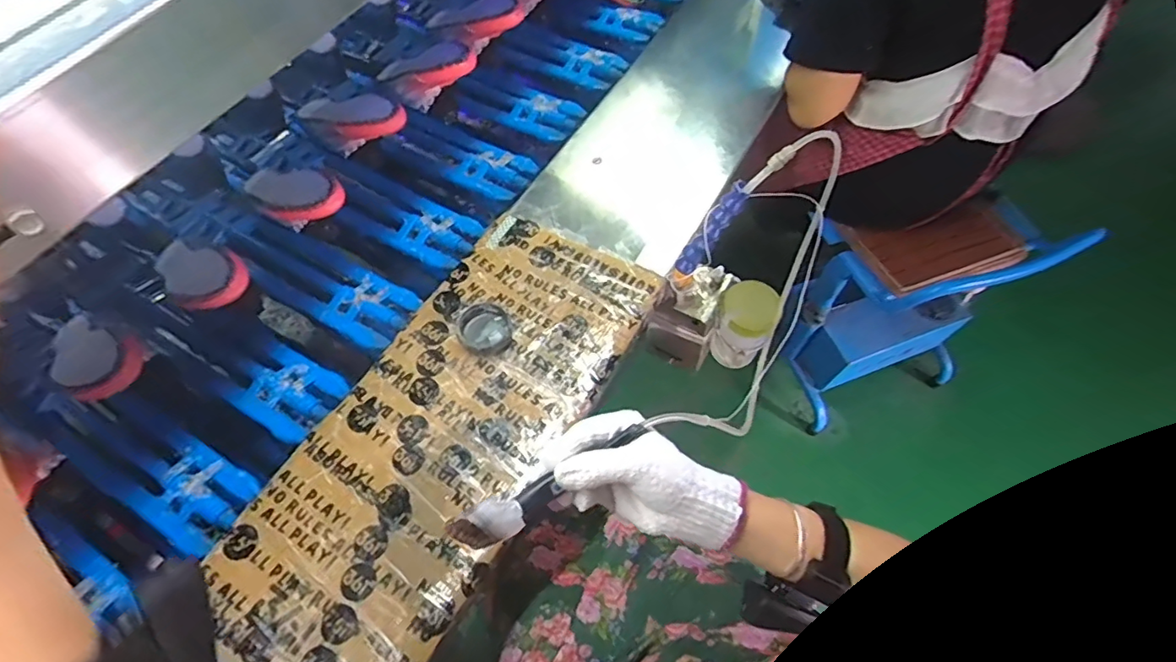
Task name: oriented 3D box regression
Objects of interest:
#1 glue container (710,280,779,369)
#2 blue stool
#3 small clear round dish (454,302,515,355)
[{"bbox_3d":[0.206,-0.006,0.728,0.072,0.083,0.088,20,62,13],"label":"glue container"},{"bbox_3d":[0.658,-0.053,1.167,0.396,0.514,0.305,-23,62,-11],"label":"blue stool"},{"bbox_3d":[-0.122,-0.003,0.652,0.063,0.024,0.061,0,63,0],"label":"small clear round dish"}]

